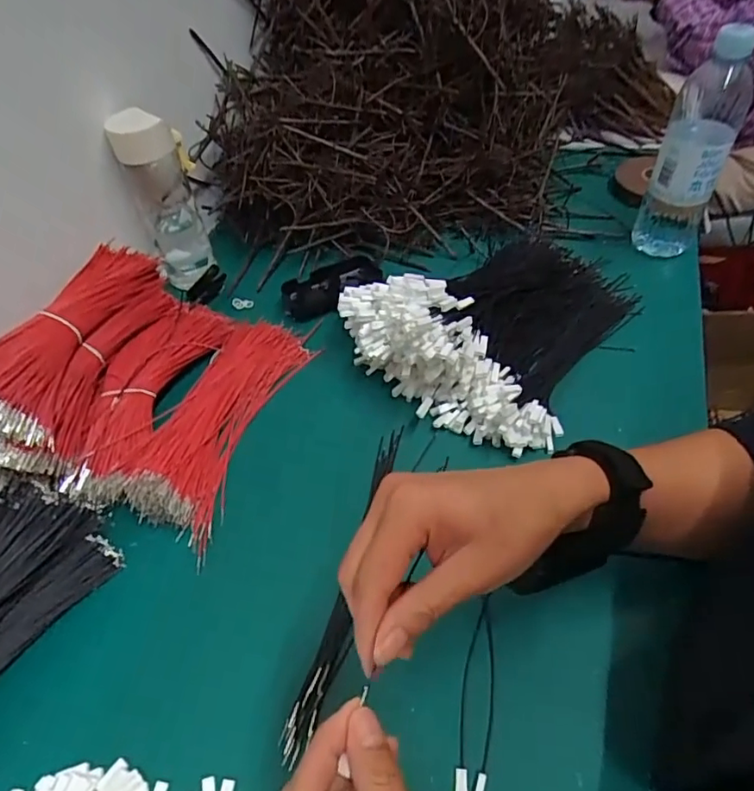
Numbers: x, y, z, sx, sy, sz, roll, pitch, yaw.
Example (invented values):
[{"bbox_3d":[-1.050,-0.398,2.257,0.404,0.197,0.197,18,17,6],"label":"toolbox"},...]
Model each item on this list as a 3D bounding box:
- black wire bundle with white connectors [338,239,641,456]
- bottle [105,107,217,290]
[{"bbox_3d":[0.135,-0.087,0.529,0.290,0.085,0.205,-35,56,-23],"label":"black wire bundle with white connectors"},{"bbox_3d":[-0.234,-0.219,0.610,0.063,0.171,0.063,-26,53,-16],"label":"bottle"}]

